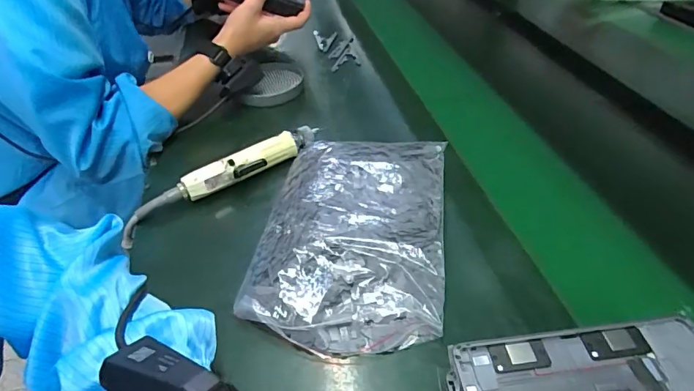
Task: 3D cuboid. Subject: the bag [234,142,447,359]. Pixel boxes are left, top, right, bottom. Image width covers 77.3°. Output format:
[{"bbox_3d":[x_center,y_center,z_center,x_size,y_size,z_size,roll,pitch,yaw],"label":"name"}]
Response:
[{"bbox_3d":[0.008,0.026,0.449,0.181,0.028,0.277,6,42,7],"label":"bag"}]

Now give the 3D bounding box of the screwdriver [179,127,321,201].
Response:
[{"bbox_3d":[-0.110,-0.036,0.534,0.187,0.044,0.040,-28,48,-28],"label":"screwdriver"}]

